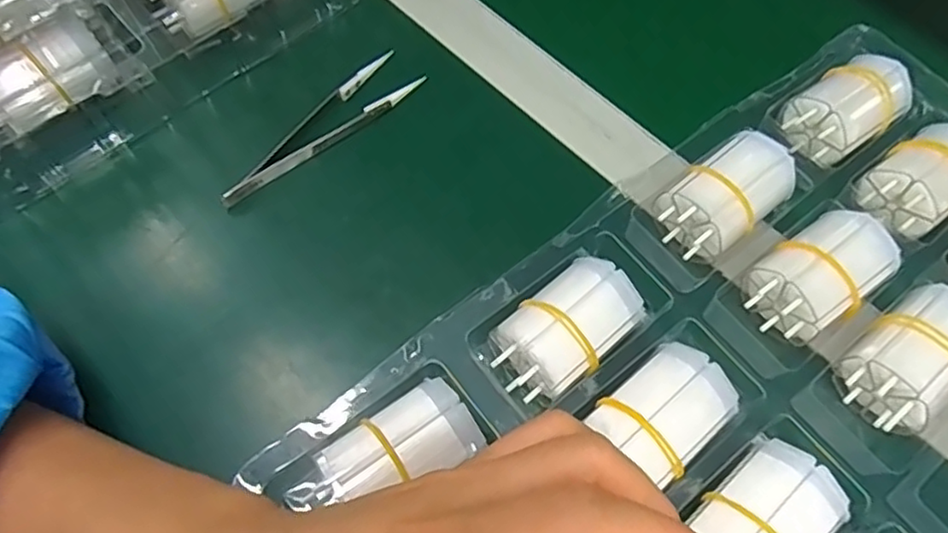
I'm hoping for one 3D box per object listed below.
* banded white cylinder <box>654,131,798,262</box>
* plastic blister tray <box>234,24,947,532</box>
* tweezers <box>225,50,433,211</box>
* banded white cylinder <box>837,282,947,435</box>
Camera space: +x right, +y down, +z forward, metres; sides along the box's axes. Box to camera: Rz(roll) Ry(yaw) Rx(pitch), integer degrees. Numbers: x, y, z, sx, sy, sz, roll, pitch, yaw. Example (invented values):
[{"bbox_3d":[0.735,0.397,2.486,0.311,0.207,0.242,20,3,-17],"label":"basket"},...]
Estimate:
[{"bbox_3d":[0.120,-0.033,0.303,0.059,0.030,0.037,-35,70,-16],"label":"banded white cylinder"},{"bbox_3d":[0.147,0.072,0.259,0.401,0.037,0.274,-35,70,-16],"label":"plastic blister tray"},{"bbox_3d":[-0.080,-0.072,0.336,0.027,0.012,0.122,40,70,16],"label":"tweezers"},{"bbox_3d":[0.189,0.037,0.272,0.061,0.031,0.040,-35,70,-17],"label":"banded white cylinder"}]

